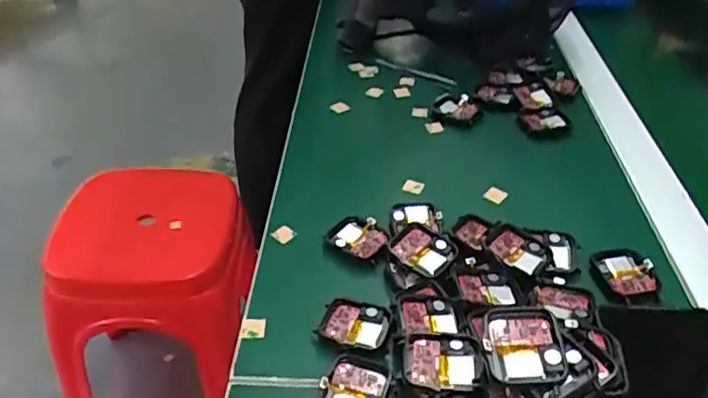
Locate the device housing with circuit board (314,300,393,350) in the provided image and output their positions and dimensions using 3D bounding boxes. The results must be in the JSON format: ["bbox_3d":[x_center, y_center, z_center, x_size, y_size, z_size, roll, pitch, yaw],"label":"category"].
[{"bbox_3d":[0.000,0.080,0.390,0.043,0.009,0.031,8,39,10],"label":"device housing with circuit board"}]

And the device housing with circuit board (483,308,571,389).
[{"bbox_3d":[0.083,0.071,0.303,0.037,0.008,0.044,1,39,2],"label":"device housing with circuit board"}]

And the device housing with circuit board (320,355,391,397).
[{"bbox_3d":[0.001,0.109,0.352,0.035,0.006,0.043,13,41,16],"label":"device housing with circuit board"}]

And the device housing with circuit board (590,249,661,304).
[{"bbox_3d":[0.190,0.051,0.425,0.038,0.008,0.045,-8,39,-9],"label":"device housing with circuit board"}]

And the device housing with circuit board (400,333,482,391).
[{"bbox_3d":[0.048,0.088,0.334,0.041,0.008,0.036,-1,41,3],"label":"device housing with circuit board"}]

